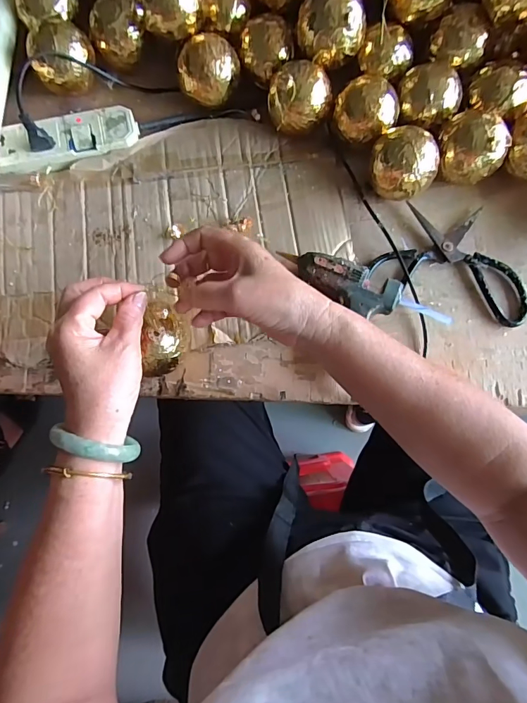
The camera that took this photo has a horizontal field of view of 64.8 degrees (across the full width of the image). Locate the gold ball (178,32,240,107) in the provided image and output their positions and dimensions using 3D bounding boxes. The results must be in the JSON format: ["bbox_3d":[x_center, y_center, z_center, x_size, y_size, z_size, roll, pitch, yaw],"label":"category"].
[{"bbox_3d":[-0.065,-0.328,0.494,0.070,0.066,0.064,8,76,1],"label":"gold ball"}]

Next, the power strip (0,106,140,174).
[{"bbox_3d":[-0.306,-0.234,0.483,0.311,0.037,0.062,-12,77,-4],"label":"power strip"}]

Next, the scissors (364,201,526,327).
[{"bbox_3d":[0.217,-0.108,0.475,0.179,0.012,0.123,18,77,3],"label":"scissors"}]

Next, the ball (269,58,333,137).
[{"bbox_3d":[0.042,-0.290,0.484,0.070,0.072,0.063,2,76,-1],"label":"ball"}]

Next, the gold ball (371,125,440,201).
[{"bbox_3d":[0.156,-0.208,0.469,0.071,0.076,0.066,0,76,-1],"label":"gold ball"}]

